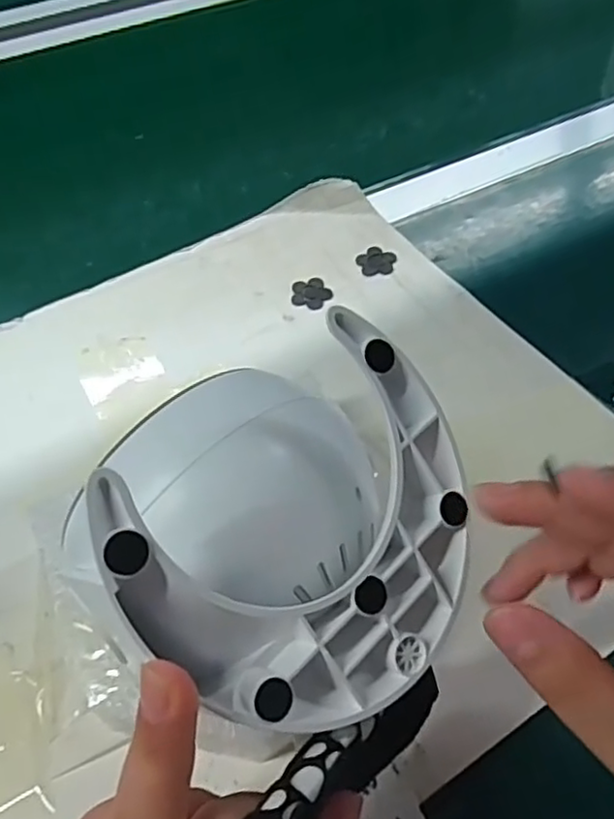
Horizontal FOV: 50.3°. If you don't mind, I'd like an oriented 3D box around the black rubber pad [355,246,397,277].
[{"bbox_3d":[0.046,-0.099,0.435,0.026,0.004,0.024,-4,52,0],"label":"black rubber pad"}]

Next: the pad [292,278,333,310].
[{"bbox_3d":[0.003,-0.075,0.421,0.025,0.004,0.028,-4,52,0],"label":"pad"}]

